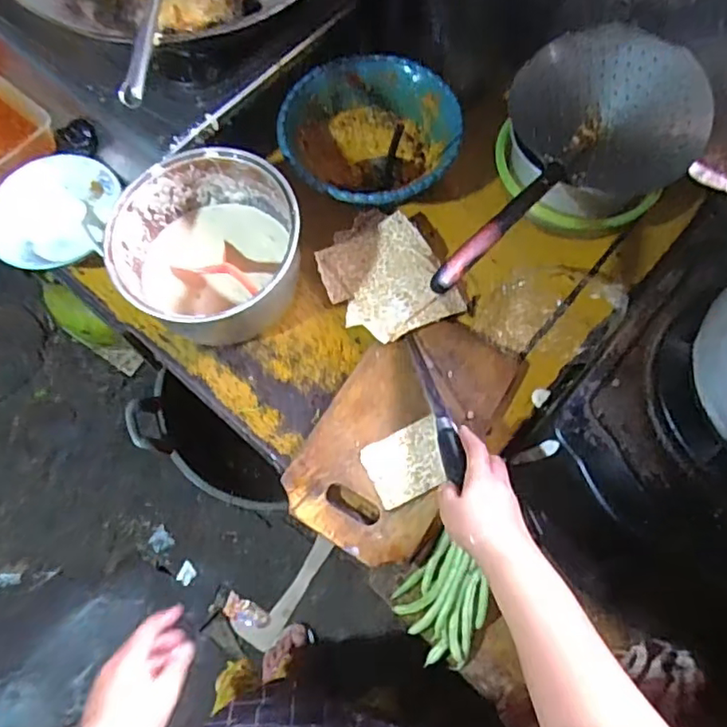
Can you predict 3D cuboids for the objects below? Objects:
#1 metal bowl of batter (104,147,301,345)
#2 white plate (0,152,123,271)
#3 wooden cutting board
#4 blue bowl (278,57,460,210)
[{"bbox_3d":[-0.172,-0.132,0.683,0.194,0.106,0.192,0,69,-1],"label":"metal bowl of batter"},{"bbox_3d":[-0.370,-0.176,0.745,0.155,0.045,0.161,0,69,-1],"label":"white plate"},{"bbox_3d":[0.049,0.069,0.645,0.165,0.020,0.279,34,72,11],"label":"wooden cutting board"},{"bbox_3d":[0.008,-0.274,0.758,0.215,0.075,0.210,-2,69,-2],"label":"blue bowl"}]

